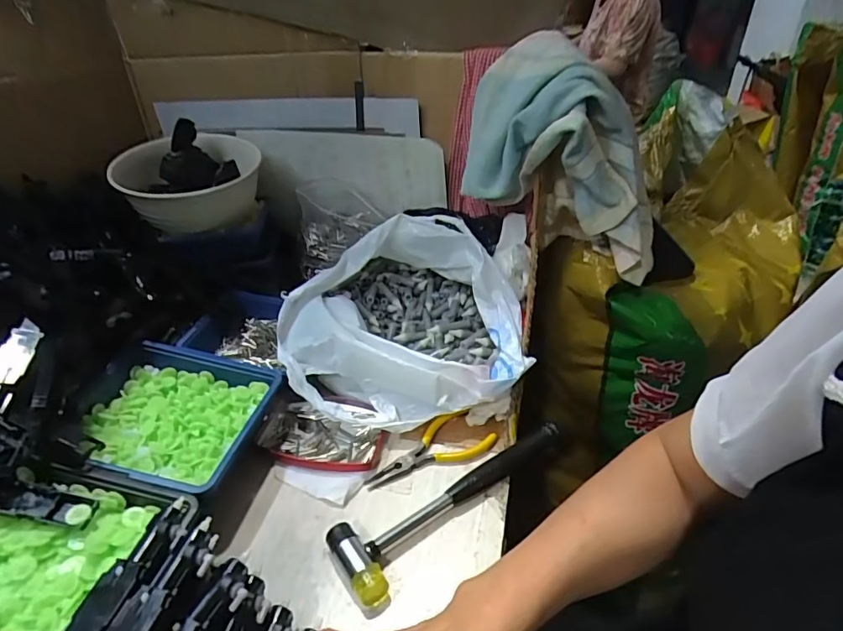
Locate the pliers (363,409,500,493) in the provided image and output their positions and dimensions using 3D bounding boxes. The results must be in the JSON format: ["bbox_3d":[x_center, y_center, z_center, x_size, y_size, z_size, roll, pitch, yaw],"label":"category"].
[{"bbox_3d":[0.006,0.127,0.466,0.125,0.017,0.049,-17,38,-21],"label":"pliers"}]

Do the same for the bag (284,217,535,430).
[{"bbox_3d":[-0.017,-0.008,0.537,0.252,0.126,0.227,2,35,6],"label":"bag"}]

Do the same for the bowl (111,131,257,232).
[{"bbox_3d":[-0.278,-0.154,0.595,0.156,0.076,0.156,-1,35,1],"label":"bowl"}]

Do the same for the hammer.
[{"bbox_3d":[0.030,0.151,0.430,0.227,0.023,0.062,-26,41,-30],"label":"hammer"}]

